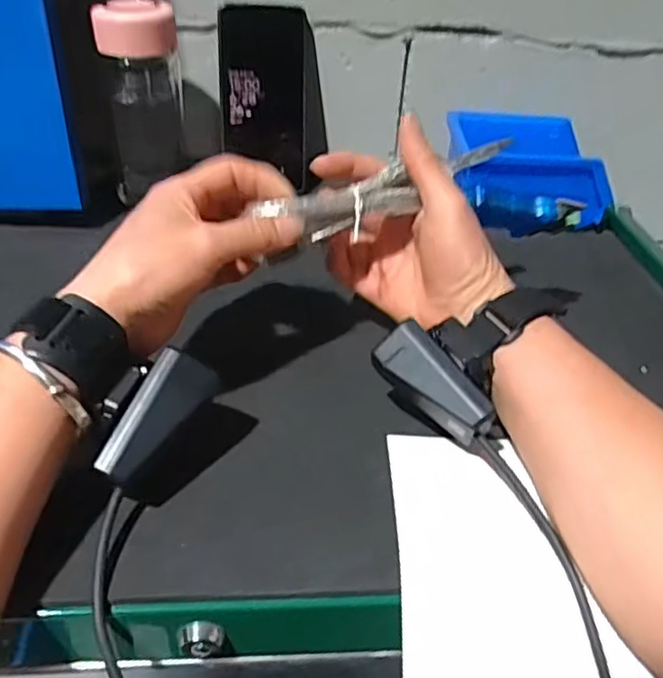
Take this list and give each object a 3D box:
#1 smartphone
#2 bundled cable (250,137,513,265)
[{"bbox_3d":[-0.061,-0.220,0.583,0.075,0.149,0.008,-1,20,-6],"label":"smartphone"},{"bbox_3d":[0.037,-0.087,0.385,0.161,0.034,0.022,-23,44,-15],"label":"bundled cable"}]

